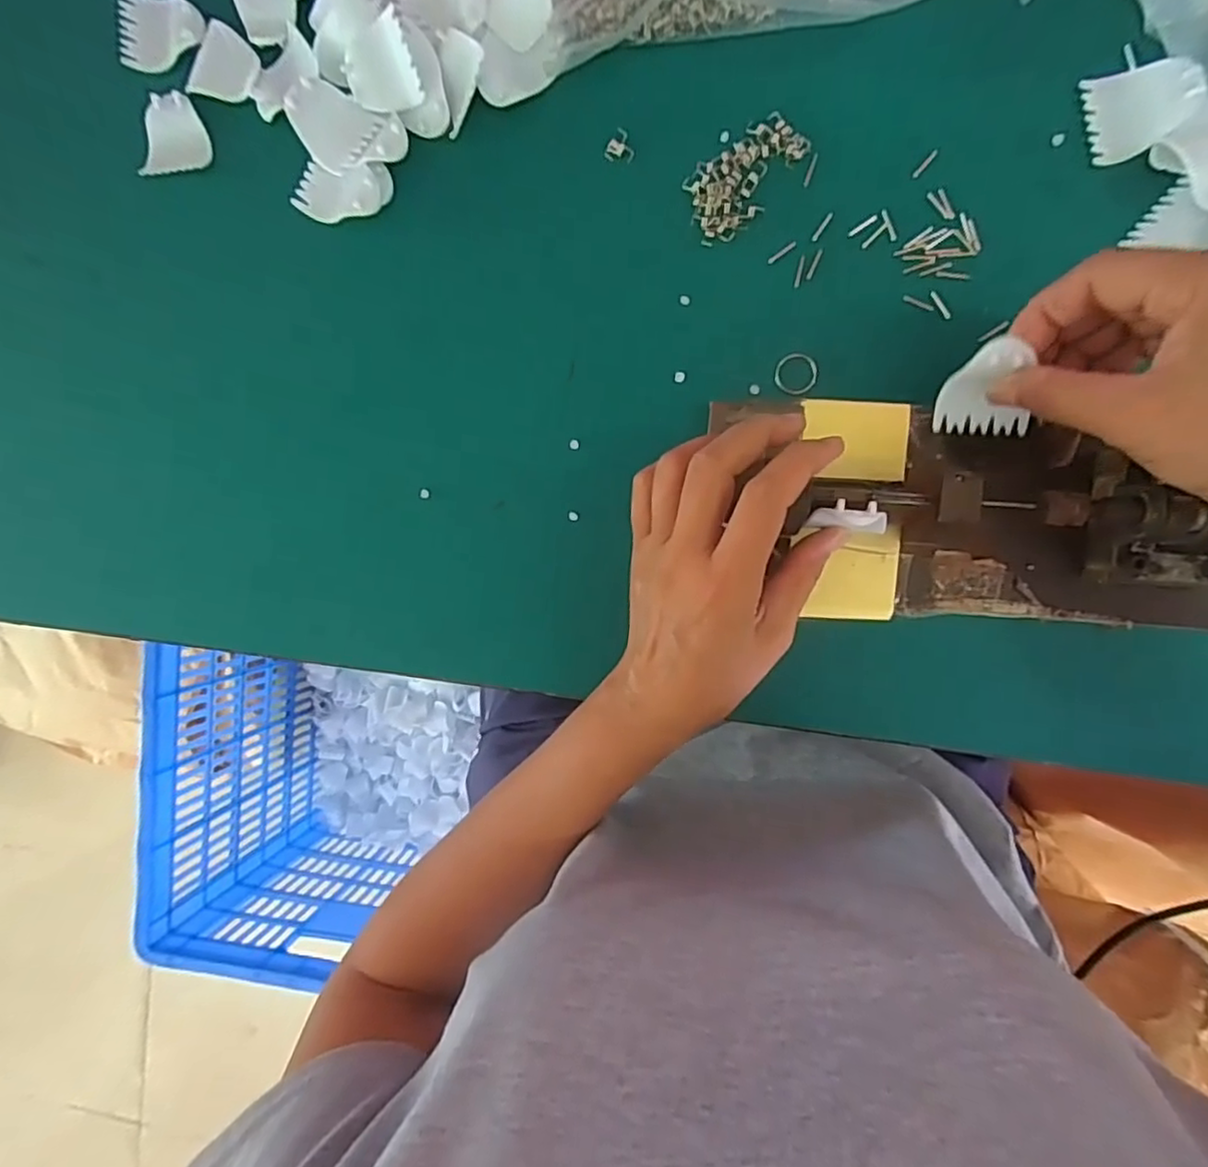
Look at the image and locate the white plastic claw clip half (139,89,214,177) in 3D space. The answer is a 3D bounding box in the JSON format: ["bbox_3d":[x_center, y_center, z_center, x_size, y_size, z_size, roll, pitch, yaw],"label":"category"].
[{"bbox_3d":[-0.250,-0.262,0.373,0.038,0.009,0.045,-1,93,9],"label":"white plastic claw clip half"}]

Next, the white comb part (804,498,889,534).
[{"bbox_3d":[0.108,-0.030,0.280,0.037,0.007,0.014,2,93,-4],"label":"white comb part"}]

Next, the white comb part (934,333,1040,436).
[{"bbox_3d":[0.173,-0.087,0.289,0.037,0.048,0.009,10,63,27],"label":"white comb part"}]

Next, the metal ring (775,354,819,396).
[{"bbox_3d":[0.099,-0.108,0.329,0.022,0.004,0.021,0,93,9],"label":"metal ring"}]

